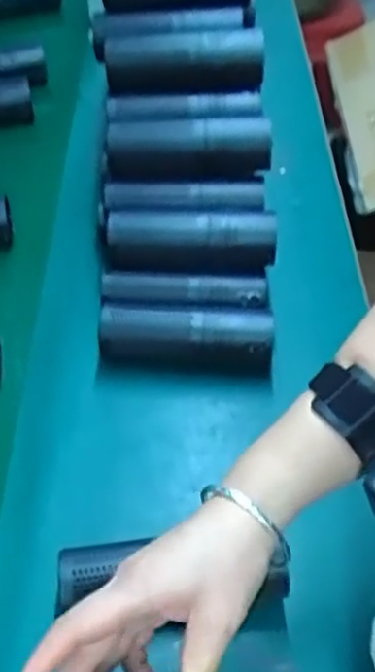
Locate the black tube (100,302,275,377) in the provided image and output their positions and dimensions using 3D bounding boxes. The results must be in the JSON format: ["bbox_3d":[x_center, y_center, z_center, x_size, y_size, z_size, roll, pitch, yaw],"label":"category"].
[{"bbox_3d":[-0.001,0.004,0.670,0.162,0.053,0.056,6,50,3],"label":"black tube"}]

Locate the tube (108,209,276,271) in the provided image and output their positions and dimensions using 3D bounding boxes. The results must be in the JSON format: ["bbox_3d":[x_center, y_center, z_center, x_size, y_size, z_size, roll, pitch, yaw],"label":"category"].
[{"bbox_3d":[0.002,-0.094,0.685,0.164,0.041,0.051,2,49,-1],"label":"tube"}]

